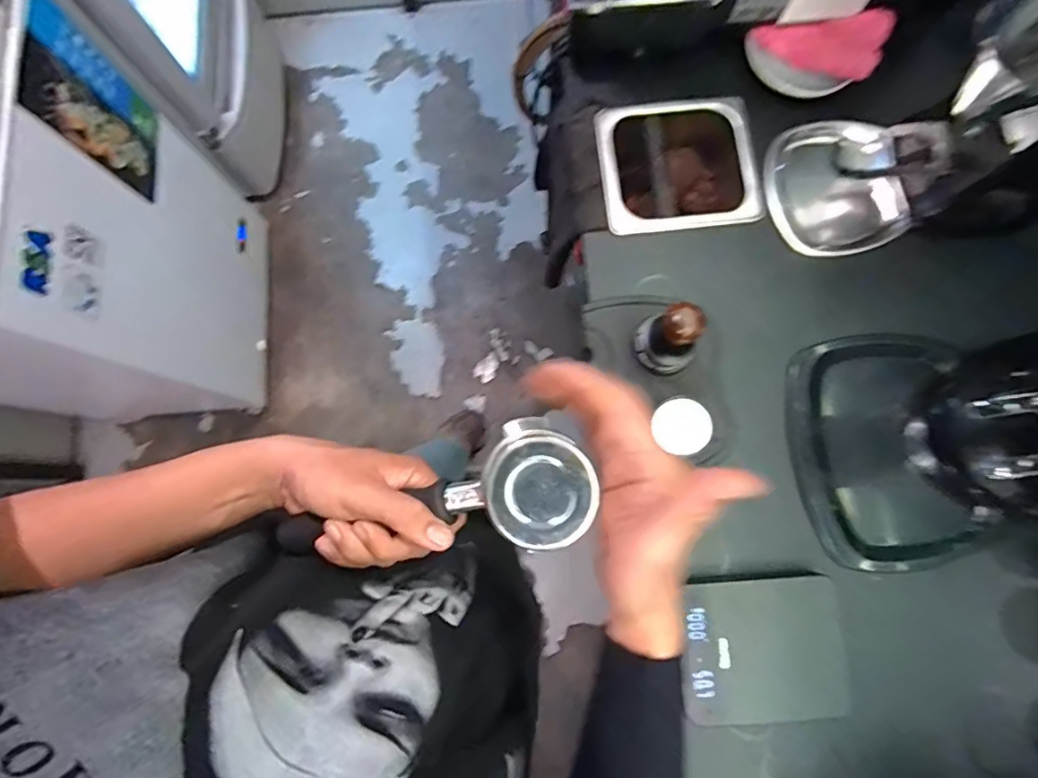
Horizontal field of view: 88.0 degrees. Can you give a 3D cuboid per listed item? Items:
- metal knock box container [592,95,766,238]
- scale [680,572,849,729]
[{"bbox_3d":[0.186,-0.254,0.680,0.184,0.122,0.170,-3,80,1],"label":"metal knock box container"},{"bbox_3d":[0.231,0.249,0.520,0.142,0.032,0.130,-4,80,1],"label":"scale"}]

